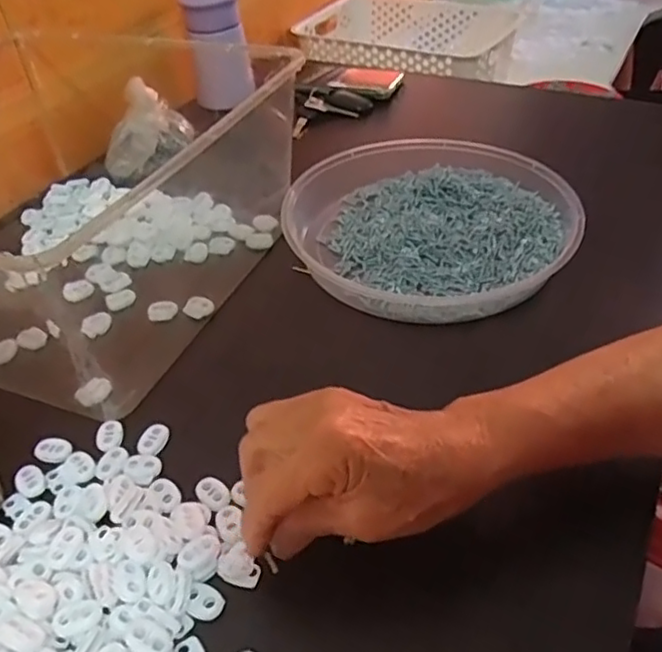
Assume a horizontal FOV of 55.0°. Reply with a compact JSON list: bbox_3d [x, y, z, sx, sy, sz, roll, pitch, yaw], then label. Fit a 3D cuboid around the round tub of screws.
[{"bbox_3d":[0.079,-0.082,0.521,0.221,0.055,0.229,-2,42,2],"label":"round tub of screws"}]

